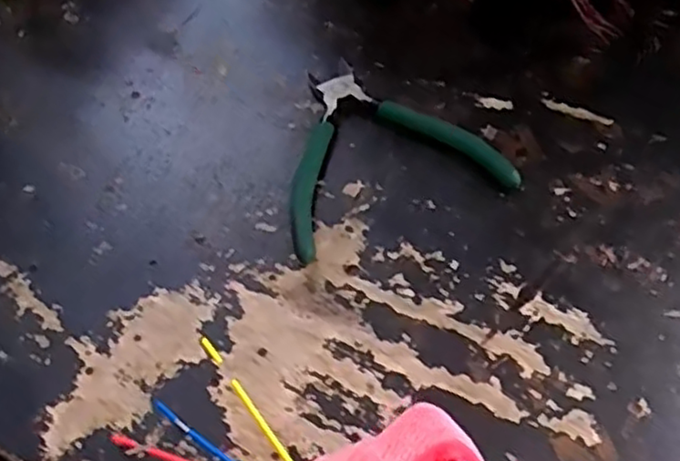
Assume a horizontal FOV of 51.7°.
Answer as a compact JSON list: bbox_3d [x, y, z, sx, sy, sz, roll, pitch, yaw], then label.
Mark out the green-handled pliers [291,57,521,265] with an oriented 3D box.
[{"bbox_3d":[0.019,-0.055,0.429,0.131,0.012,0.130,-19,56,-8],"label":"green-handled pliers"}]

